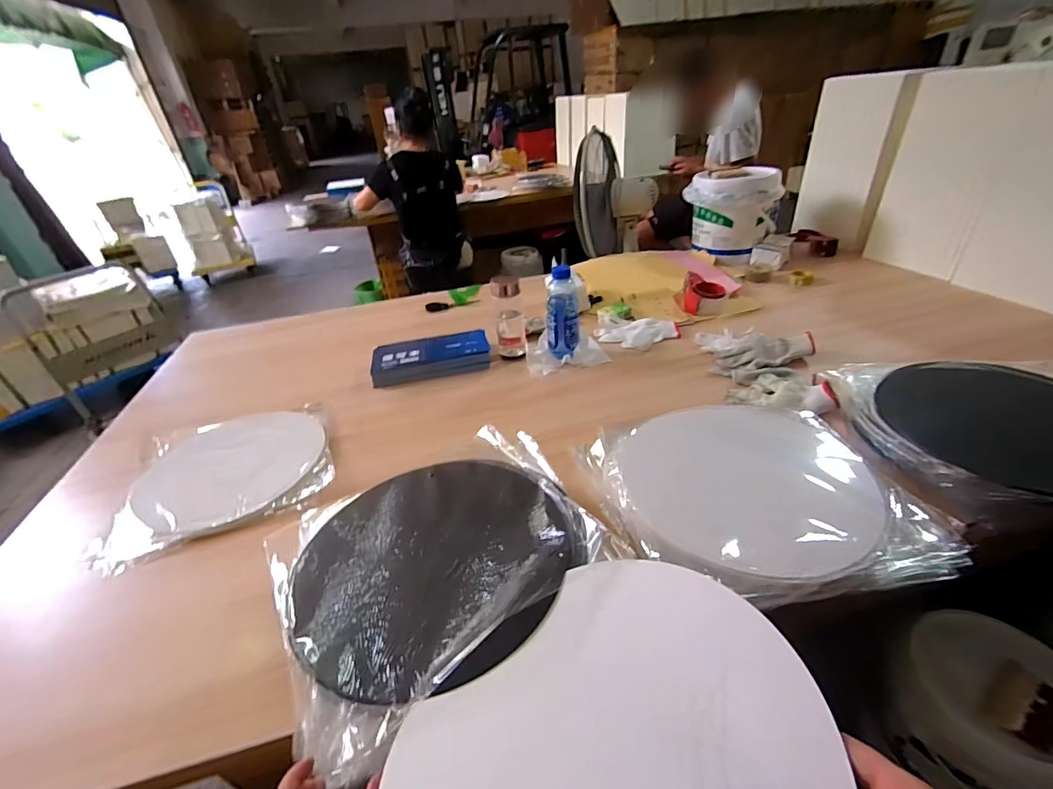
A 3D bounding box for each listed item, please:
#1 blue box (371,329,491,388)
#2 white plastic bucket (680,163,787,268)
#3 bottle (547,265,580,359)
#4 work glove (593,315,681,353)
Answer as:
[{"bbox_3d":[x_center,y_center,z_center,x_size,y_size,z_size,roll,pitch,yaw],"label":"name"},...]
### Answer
[{"bbox_3d":[-0.218,-0.086,1.054,0.266,0.050,0.127,-12,34,-9],"label":"blue box"},{"bbox_3d":[0.652,-0.575,1.453,0.205,0.235,0.230,-26,38,-28],"label":"white plastic bucket"},{"bbox_3d":[0.080,-0.180,1.001,0.072,0.185,0.079,-3,33,5],"label":"bottle"},{"bbox_3d":[0.263,-0.152,1.101,0.191,0.021,0.128,10,36,22],"label":"work glove"}]

